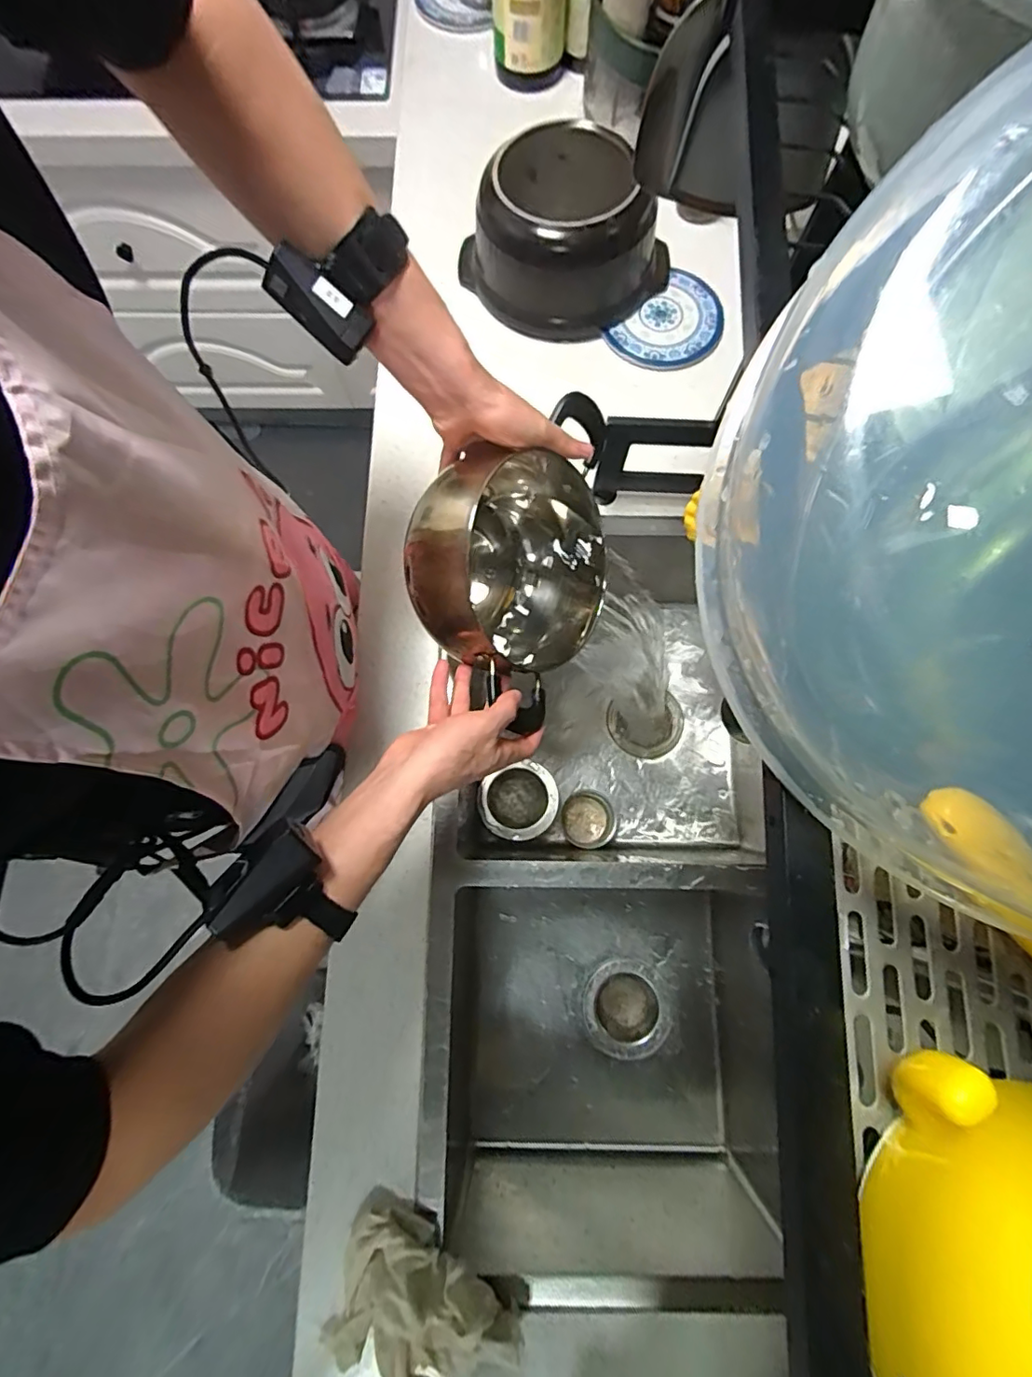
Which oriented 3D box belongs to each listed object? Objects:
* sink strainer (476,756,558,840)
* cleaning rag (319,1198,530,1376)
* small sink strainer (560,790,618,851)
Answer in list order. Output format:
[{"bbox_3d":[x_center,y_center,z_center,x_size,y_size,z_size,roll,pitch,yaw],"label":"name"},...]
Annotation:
[{"bbox_3d":[0.005,0.157,0.760,0.108,0.034,0.097,-26,77,-7],"label":"sink strainer"},{"bbox_3d":[-0.086,0.541,0.464,0.164,0.046,0.125,27,77,7],"label":"cleaning rag"},{"bbox_3d":[0.101,0.184,0.762,0.073,0.021,0.075,0,75,0],"label":"small sink strainer"}]

